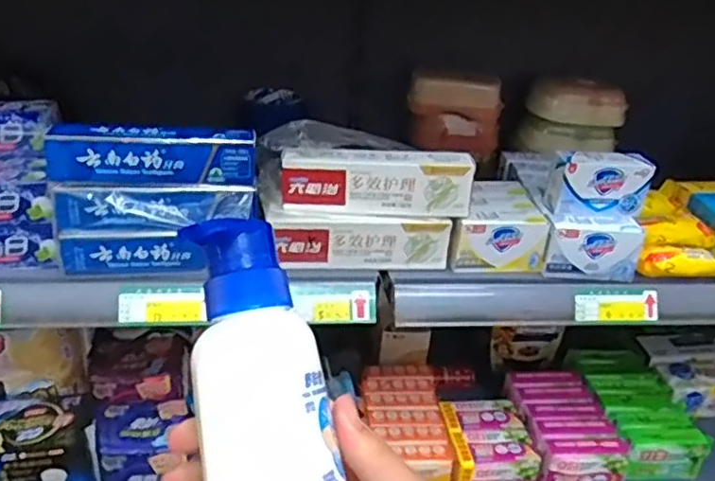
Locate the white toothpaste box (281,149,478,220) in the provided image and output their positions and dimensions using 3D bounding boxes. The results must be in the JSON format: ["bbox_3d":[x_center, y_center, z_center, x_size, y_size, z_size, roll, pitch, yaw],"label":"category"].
[{"bbox_3d":[0.020,-0.064,0.651,0.189,0.062,0.033,3,28,-3],"label":"white toothpaste box"}]

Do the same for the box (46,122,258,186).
[{"bbox_3d":[-0.189,-0.082,0.598,0.183,0.049,0.033,-1,29,-11],"label":"box"}]

